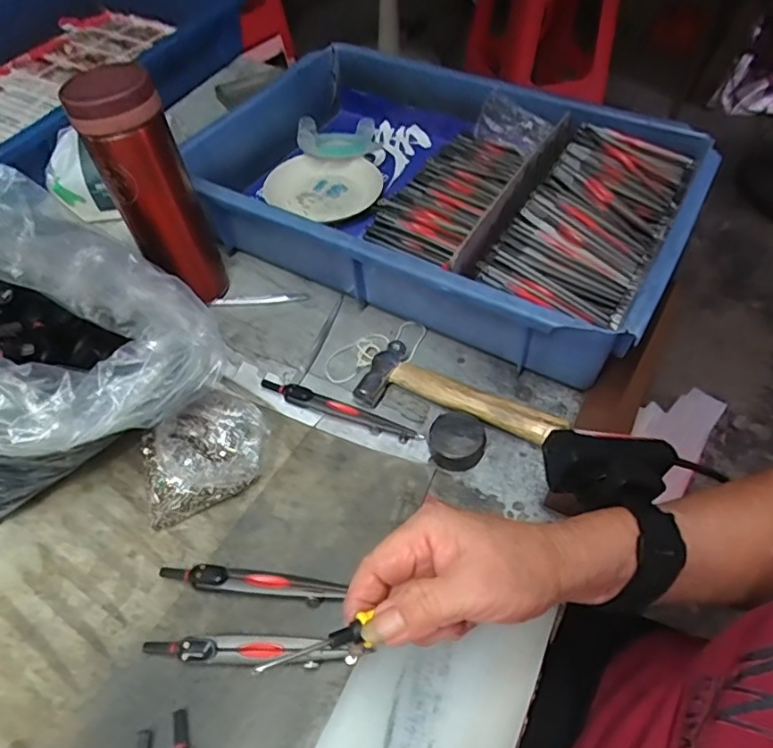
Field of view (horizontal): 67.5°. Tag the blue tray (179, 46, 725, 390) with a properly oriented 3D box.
[{"bbox_3d":[0.044,-0.176,0.530,0.427,0.083,0.287,26,57,19],"label":"blue tray"}]

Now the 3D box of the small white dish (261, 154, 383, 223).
[{"bbox_3d":[-0.063,-0.196,0.602,0.104,0.018,0.104,0,53,0],"label":"small white dish"}]

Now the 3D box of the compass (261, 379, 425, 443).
[{"bbox_3d":[-0.036,0.028,0.442,0.130,0.006,0.016,19,55,15],"label":"compass"}]

